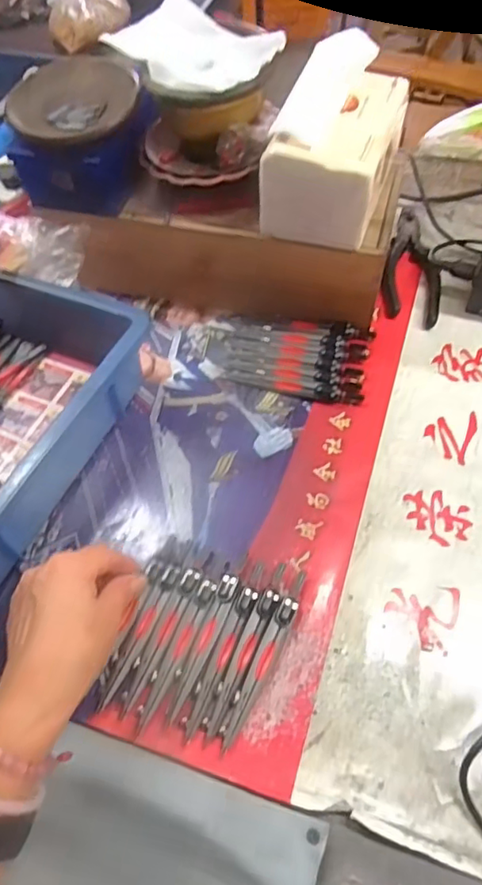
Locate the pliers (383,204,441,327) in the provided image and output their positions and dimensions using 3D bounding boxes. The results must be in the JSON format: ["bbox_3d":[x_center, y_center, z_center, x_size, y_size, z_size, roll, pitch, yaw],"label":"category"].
[{"bbox_3d":[0.177,-0.189,0.595,0.055,0.016,0.170,5,57,7],"label":"pliers"}]

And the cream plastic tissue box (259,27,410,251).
[{"bbox_3d":[0.079,-0.248,0.468,0.087,0.104,0.124,17,60,14],"label":"cream plastic tissue box"}]

